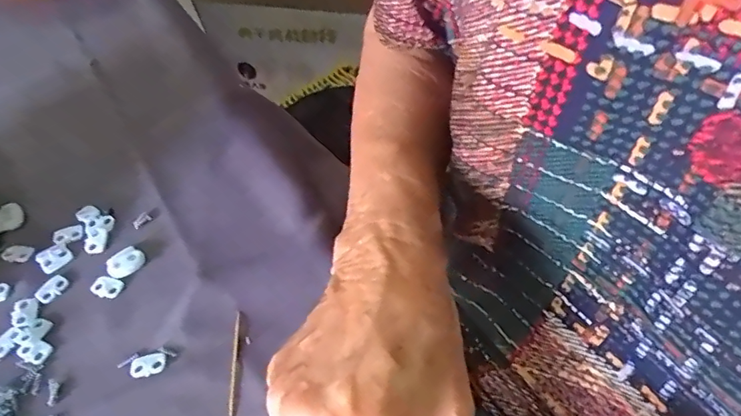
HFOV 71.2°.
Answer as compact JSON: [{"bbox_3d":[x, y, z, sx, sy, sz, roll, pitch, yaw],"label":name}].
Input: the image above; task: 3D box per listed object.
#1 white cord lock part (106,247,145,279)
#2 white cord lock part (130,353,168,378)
[{"bbox_3d":[-0.154,0.034,0.323,0.021,0.005,0.018,-38,56,-23],"label":"white cord lock part"},{"bbox_3d":[-0.122,0.086,0.282,0.019,0.004,0.012,-15,50,-6],"label":"white cord lock part"}]

